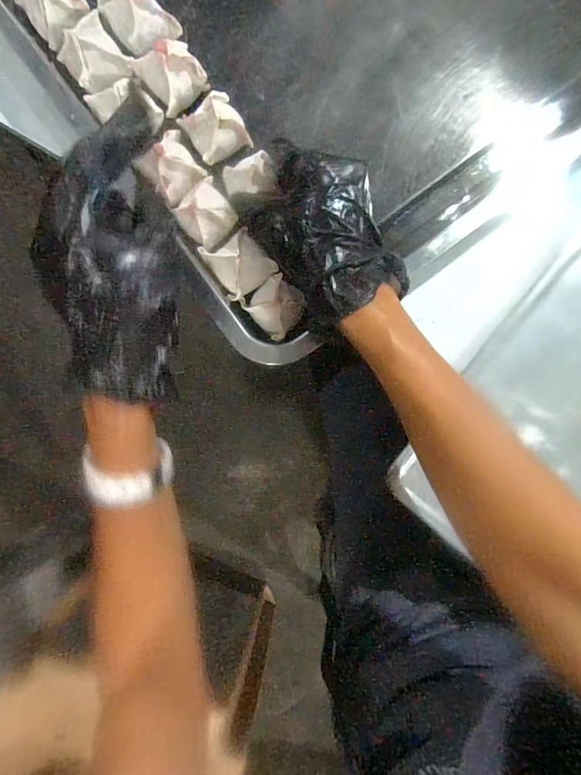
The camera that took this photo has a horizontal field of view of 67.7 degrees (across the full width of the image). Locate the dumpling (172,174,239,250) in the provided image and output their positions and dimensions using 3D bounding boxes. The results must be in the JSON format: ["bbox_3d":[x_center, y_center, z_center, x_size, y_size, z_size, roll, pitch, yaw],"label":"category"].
[{"bbox_3d":[-0.064,-0.135,0.330,0.039,0.022,0.042,-42,89,-1],"label":"dumpling"}]

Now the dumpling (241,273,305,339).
[{"bbox_3d":[-0.011,-0.061,0.327,0.037,0.022,0.042,-42,89,-2],"label":"dumpling"}]

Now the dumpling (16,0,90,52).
[{"bbox_3d":[-0.184,-0.297,0.334,0.042,0.026,0.039,-37,89,-1],"label":"dumpling"}]

